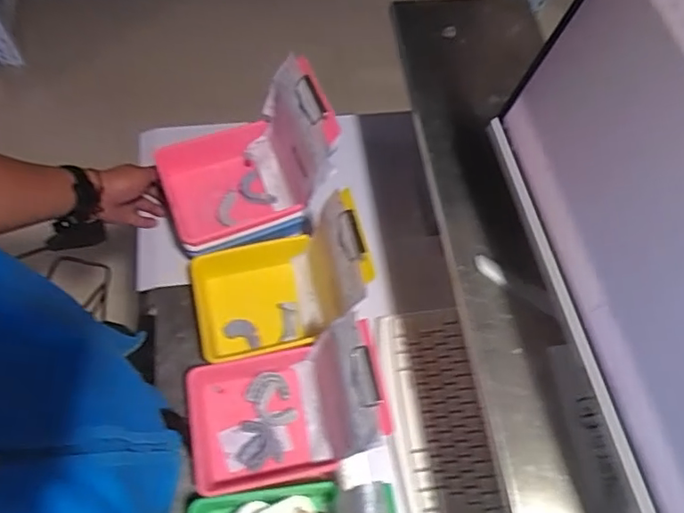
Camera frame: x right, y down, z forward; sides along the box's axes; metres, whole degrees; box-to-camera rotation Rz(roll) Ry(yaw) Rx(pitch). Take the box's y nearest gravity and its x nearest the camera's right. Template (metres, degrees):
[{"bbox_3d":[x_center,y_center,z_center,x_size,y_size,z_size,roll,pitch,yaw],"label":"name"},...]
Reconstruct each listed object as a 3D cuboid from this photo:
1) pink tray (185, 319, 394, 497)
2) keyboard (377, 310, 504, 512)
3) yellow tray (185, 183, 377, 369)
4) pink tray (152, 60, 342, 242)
[{"bbox_3d":[-0.073,0.173,0.660,0.217,0.187,0.141,-9,66,-7],"label":"pink tray"},{"bbox_3d":[0.129,0.269,0.703,0.130,0.013,0.407,-7,66,-6],"label":"keyboard"},{"bbox_3d":[-0.091,0.034,0.724,0.232,0.178,0.168,-5,66,-5],"label":"yellow tray"},{"bbox_3d":[-0.131,-0.136,0.735,0.216,0.169,0.158,-19,68,-12],"label":"pink tray"}]

